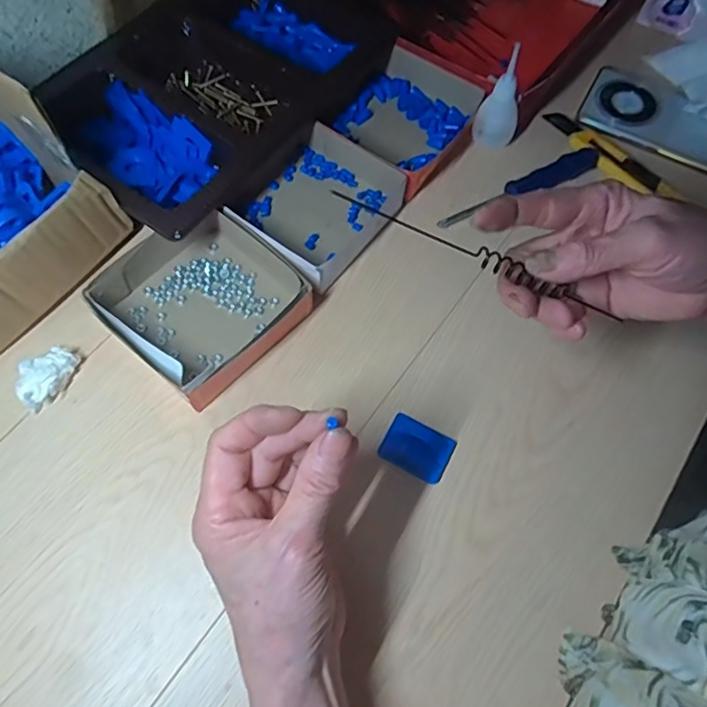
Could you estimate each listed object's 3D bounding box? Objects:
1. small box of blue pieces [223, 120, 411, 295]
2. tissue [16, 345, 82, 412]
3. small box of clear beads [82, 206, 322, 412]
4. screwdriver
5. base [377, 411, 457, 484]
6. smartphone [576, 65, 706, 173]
[{"bbox_3d":[-0.032,-0.127,0.464,0.114,0.039,0.129,35,71,13],"label":"small box of blue pieces"},{"bbox_3d":[-0.220,0.015,0.400,0.029,0.023,0.050,23,69,9],"label":"tissue"},{"bbox_3d":[-0.117,-0.047,0.423,0.136,0.035,0.128,37,71,14],"label":"small box of clear beads"},{"bbox_3d":[0.142,-0.139,0.473,0.158,0.020,0.019,-26,70,-9],"label":"screwdriver"},{"bbox_3d":[0.044,0.064,0.384,0.045,0.008,0.036,27,69,10],"label":"base"},{"bbox_3d":[0.302,-0.215,0.516,0.171,0.012,0.083,28,69,11],"label":"smartphone"}]

